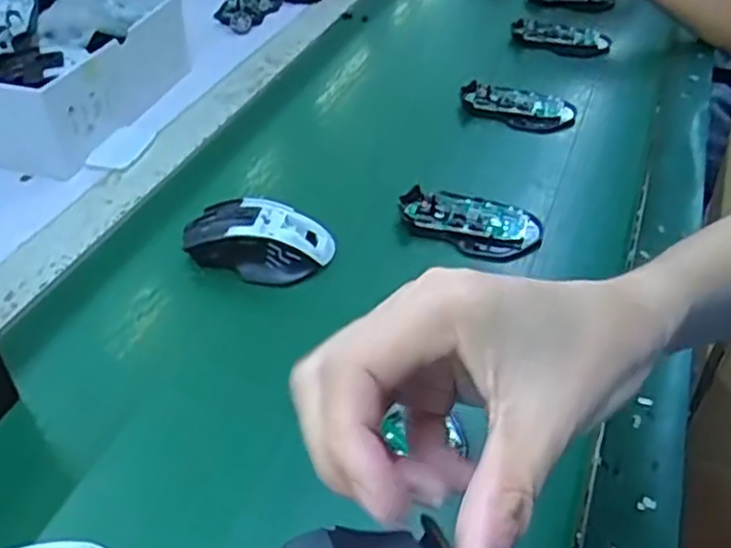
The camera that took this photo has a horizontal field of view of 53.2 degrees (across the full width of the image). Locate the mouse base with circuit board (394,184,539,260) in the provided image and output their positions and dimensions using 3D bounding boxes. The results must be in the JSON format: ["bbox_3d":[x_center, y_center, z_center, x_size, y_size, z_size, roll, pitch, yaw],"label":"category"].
[{"bbox_3d":[0.087,-0.046,0.603,0.113,0.021,0.065,17,44,17],"label":"mouse base with circuit board"}]

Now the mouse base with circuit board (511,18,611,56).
[{"bbox_3d":[0.233,-0.289,0.887,0.119,0.013,0.058,26,47,23],"label":"mouse base with circuit board"}]

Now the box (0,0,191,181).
[{"bbox_3d":[-0.323,-0.216,0.744,0.208,0.089,0.247,12,42,12],"label":"box"}]

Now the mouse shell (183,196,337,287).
[{"bbox_3d":[-0.086,-0.027,0.567,0.119,0.039,0.063,7,42,6],"label":"mouse shell"}]

